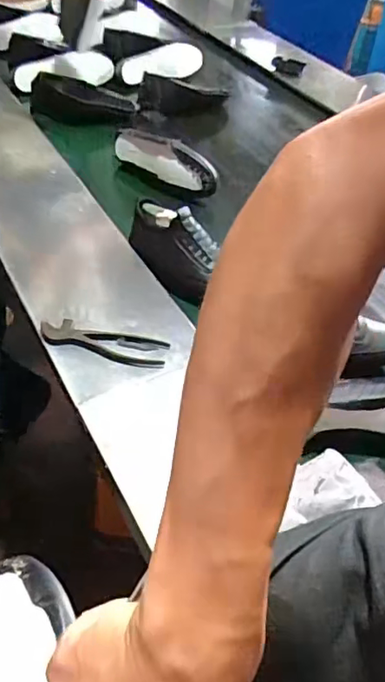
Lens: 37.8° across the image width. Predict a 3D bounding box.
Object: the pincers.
[{"bbox_3d":[-0.132,0.000,0.839,0.189,0.011,0.053,11,45,6],"label":"pincers"}]

